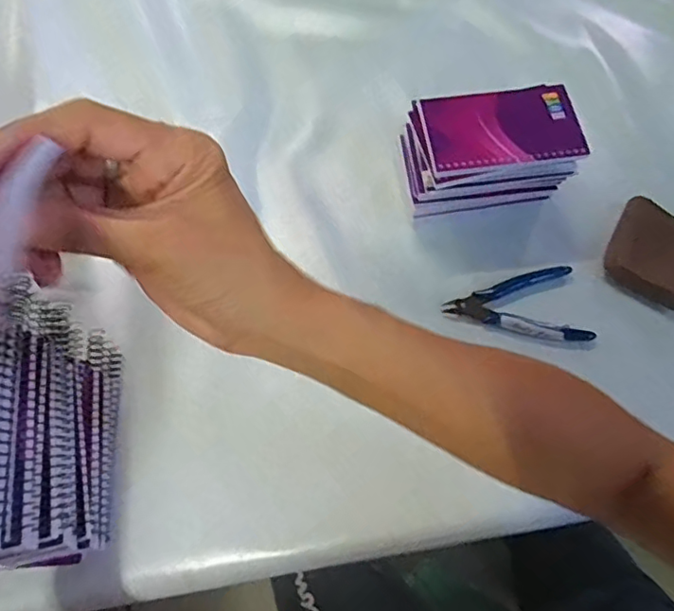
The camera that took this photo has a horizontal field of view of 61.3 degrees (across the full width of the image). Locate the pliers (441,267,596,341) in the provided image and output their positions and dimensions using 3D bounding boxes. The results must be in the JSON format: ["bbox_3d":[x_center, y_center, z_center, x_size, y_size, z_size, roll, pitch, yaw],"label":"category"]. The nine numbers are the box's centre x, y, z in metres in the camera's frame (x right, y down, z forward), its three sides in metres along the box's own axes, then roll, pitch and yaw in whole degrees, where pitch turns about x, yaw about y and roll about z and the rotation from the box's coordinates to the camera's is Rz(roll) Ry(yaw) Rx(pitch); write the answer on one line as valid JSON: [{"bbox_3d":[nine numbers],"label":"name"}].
[{"bbox_3d":[0.153,0.001,0.494,0.117,0.011,0.070,-5,65,-2],"label":"pliers"}]

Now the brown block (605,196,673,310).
[{"bbox_3d":[0.290,-0.048,0.507,0.086,0.018,0.095,33,69,14],"label":"brown block"}]

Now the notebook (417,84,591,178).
[{"bbox_3d":[0.140,-0.154,0.487,0.127,0.010,0.083,-8,65,-4],"label":"notebook"}]

